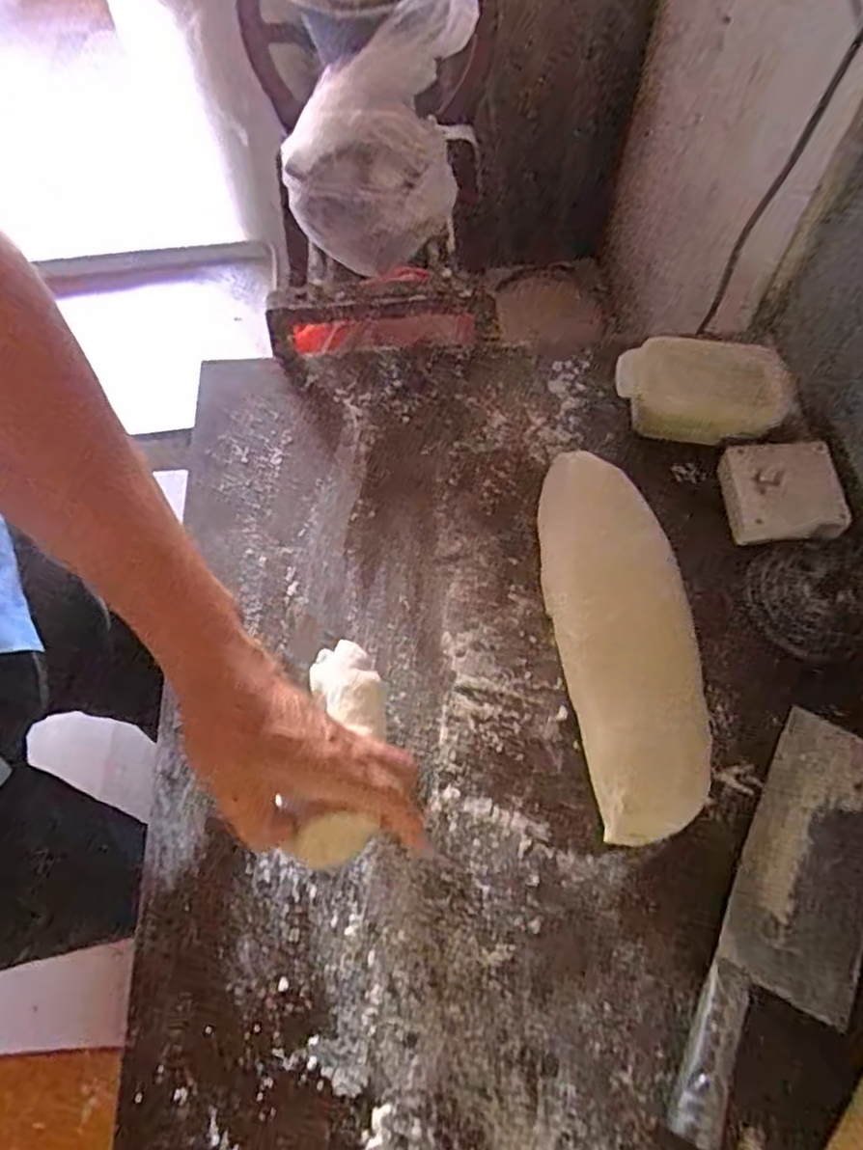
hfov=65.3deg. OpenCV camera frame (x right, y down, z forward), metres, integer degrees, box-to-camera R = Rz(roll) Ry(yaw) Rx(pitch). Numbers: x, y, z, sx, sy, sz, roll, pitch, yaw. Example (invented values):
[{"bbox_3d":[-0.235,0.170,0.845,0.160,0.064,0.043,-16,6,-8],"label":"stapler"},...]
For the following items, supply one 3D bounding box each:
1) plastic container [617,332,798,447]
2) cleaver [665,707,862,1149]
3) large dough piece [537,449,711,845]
[{"bbox_3d":[0.250,-0.176,0.633,0.145,0.059,0.097,20,67,12],"label":"plastic container"},{"bbox_3d":[0.248,0.230,0.451,0.086,0.022,0.288,25,68,14],"label":"cleaver"},{"bbox_3d":[0.144,0.038,0.521,0.091,0.077,0.303,-6,64,0],"label":"large dough piece"}]

